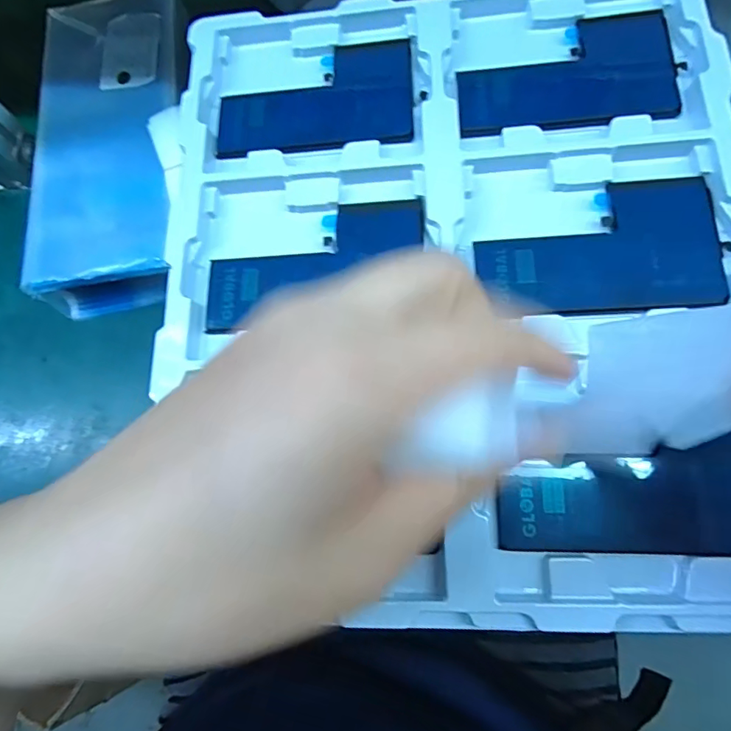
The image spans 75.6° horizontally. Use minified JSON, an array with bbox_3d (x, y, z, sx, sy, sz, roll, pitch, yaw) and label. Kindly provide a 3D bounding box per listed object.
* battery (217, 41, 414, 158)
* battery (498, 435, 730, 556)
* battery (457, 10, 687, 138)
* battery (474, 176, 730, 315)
[{"bbox_3d":[-0.028,-0.147,0.262,0.108,0.008,0.065,-5,72,5],"label":"battery"},{"bbox_3d":[0.111,0.054,0.193,0.109,0.009,0.044,-3,74,1],"label":"battery"},{"bbox_3d":[0.104,-0.152,0.247,0.109,0.009,0.065,-5,72,5],"label":"battery"},{"bbox_3d":[0.109,-0.056,0.218,0.107,0.007,0.066,-2,73,6],"label":"battery"}]

